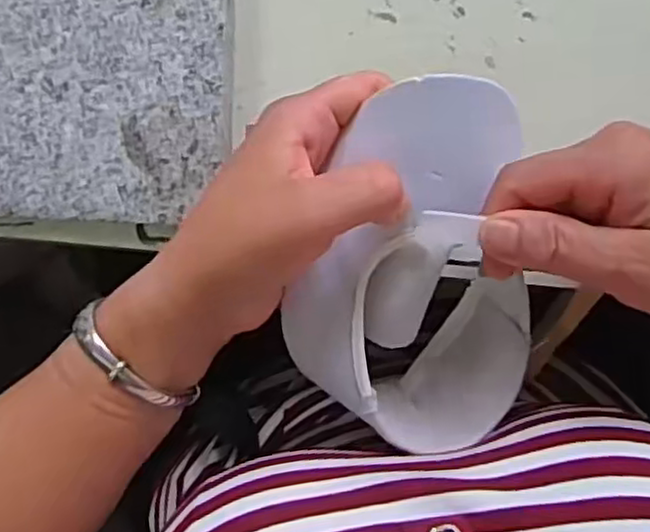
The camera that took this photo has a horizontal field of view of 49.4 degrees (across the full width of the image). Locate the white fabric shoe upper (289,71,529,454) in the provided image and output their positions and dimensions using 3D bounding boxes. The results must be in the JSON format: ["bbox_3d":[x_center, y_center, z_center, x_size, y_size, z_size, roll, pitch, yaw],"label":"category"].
[{"bbox_3d":[0.034,0.003,0.315,0.104,0.067,0.152,-10,97,2],"label":"white fabric shoe upper"}]

